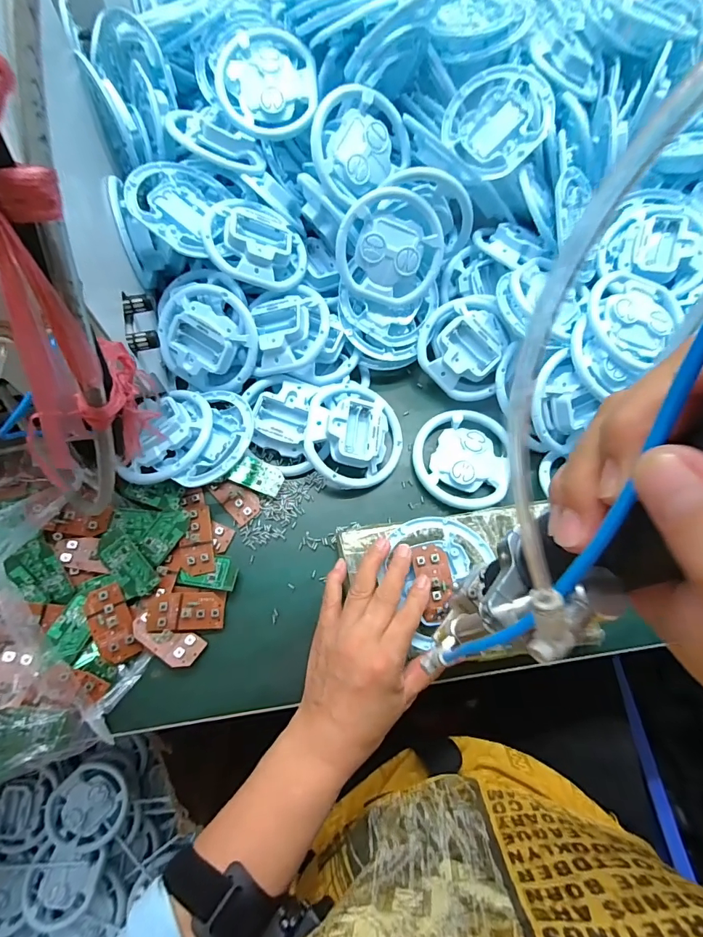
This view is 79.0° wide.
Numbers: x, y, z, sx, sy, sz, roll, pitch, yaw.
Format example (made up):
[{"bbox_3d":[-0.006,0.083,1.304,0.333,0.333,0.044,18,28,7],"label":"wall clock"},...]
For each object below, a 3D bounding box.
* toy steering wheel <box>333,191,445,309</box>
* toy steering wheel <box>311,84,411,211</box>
[{"bbox_3d":[0.037,-0.219,0.427,0.102,0.099,0.026,-4,28,-7],"label":"toy steering wheel"},{"bbox_3d":[0.005,-0.314,0.411,0.100,0.012,0.083,-39,115,-9],"label":"toy steering wheel"}]

